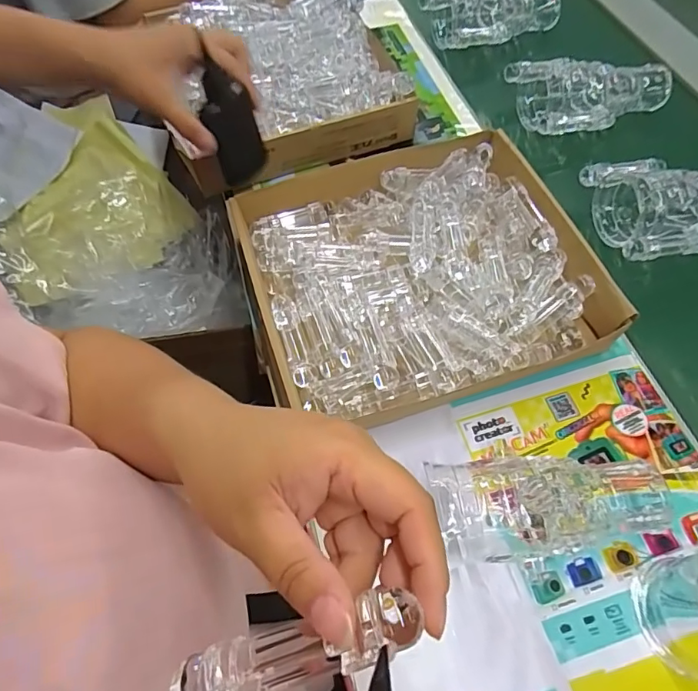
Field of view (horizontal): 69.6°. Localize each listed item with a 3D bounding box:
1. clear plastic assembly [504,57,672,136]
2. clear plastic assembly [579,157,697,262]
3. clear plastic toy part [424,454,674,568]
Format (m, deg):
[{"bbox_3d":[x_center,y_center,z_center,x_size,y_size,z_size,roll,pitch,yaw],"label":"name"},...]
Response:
[{"bbox_3d":[0.307,-0.313,0.634,0.187,0.066,0.121,-11,61,-5],"label":"clear plastic assembly"},{"bbox_3d":[0.361,-0.153,0.534,0.185,0.053,0.125,-10,61,-4],"label":"clear plastic assembly"},{"bbox_3d":[0.147,0.120,0.376,0.167,0.062,0.068,-5,61,-1],"label":"clear plastic toy part"}]

